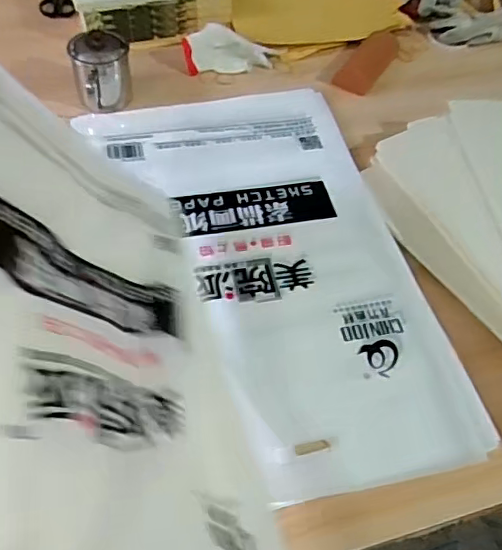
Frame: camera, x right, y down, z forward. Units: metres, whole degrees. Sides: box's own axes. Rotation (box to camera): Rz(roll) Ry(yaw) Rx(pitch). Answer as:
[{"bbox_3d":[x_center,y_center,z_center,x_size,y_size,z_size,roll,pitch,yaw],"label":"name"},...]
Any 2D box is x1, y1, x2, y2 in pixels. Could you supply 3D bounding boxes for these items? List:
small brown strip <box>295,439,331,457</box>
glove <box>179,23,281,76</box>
[{"bbox_3d":[0.067,0.188,0.612,0.040,0.006,0.012,-10,55,-9],"label":"small brown strip"},{"bbox_3d":[-0.029,-0.397,0.976,0.173,0.065,0.055,-11,57,-11],"label":"glove"}]

